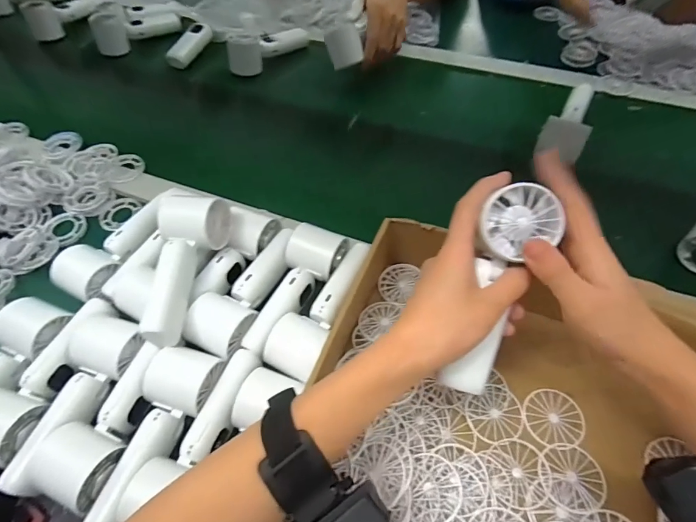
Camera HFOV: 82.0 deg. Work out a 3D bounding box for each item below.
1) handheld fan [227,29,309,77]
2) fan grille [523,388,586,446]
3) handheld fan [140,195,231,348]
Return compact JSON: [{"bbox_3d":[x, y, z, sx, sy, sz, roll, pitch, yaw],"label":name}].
[{"bbox_3d":[-0.139,-0.391,0.720,0.046,0.057,0.168,35,61,22],"label":"handheld fan"},{"bbox_3d":[0.183,0.137,0.355,0.049,0.006,0.047,-2,57,2],"label":"fan grille"},{"bbox_3d":[-0.168,0.006,0.397,0.061,0.053,0.153,6,69,4],"label":"handheld fan"}]

